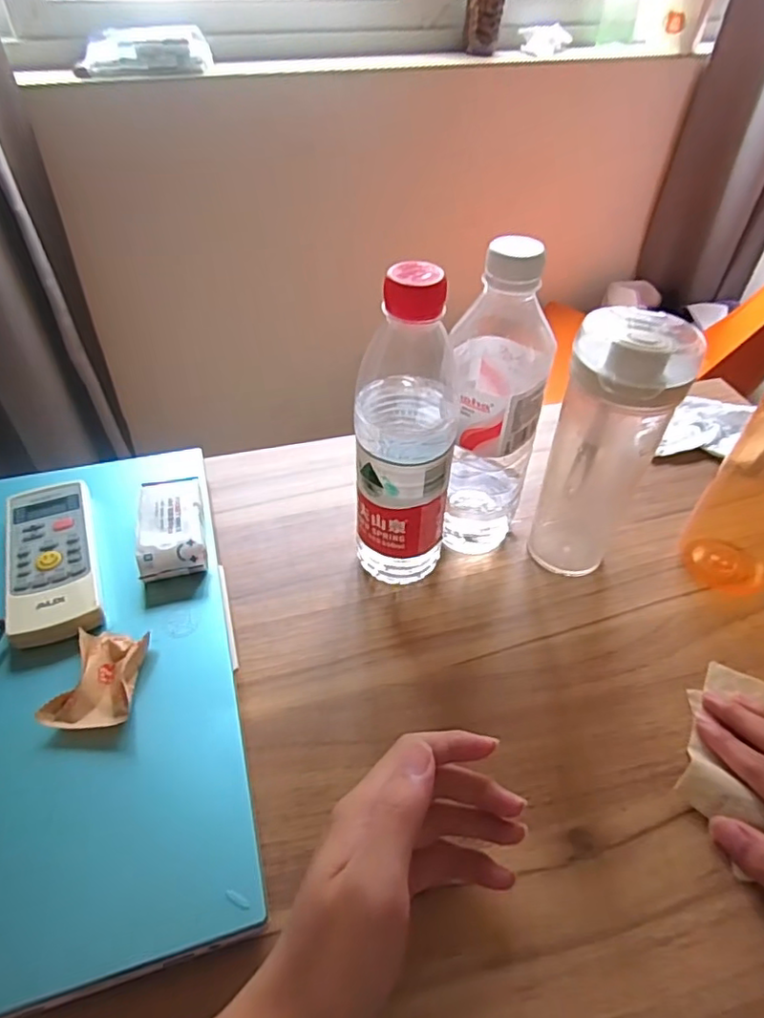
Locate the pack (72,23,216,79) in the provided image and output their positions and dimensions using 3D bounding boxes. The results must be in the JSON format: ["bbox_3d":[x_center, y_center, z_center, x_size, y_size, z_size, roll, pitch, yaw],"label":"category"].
[{"bbox_3d":[-0.381,-0.731,0.936,0.202,0.056,0.084,-14,47,-14],"label":"pack"}]

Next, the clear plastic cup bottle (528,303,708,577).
[{"bbox_3d":[0.147,-0.034,0.396,0.063,0.194,0.069,24,50,20],"label":"clear plastic cup bottle"}]

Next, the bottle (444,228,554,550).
[{"bbox_3d":[0.074,-0.062,0.397,0.060,0.227,0.069,12,47,10],"label":"bottle"}]

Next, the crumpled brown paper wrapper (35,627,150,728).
[{"bbox_3d":[-0.167,0.099,0.347,0.045,0.015,0.056,-1,46,-3],"label":"crumpled brown paper wrapper"}]

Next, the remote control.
[{"bbox_3d":[-0.227,0.032,0.406,0.055,0.016,0.134,-16,48,-16],"label":"remote control"}]

